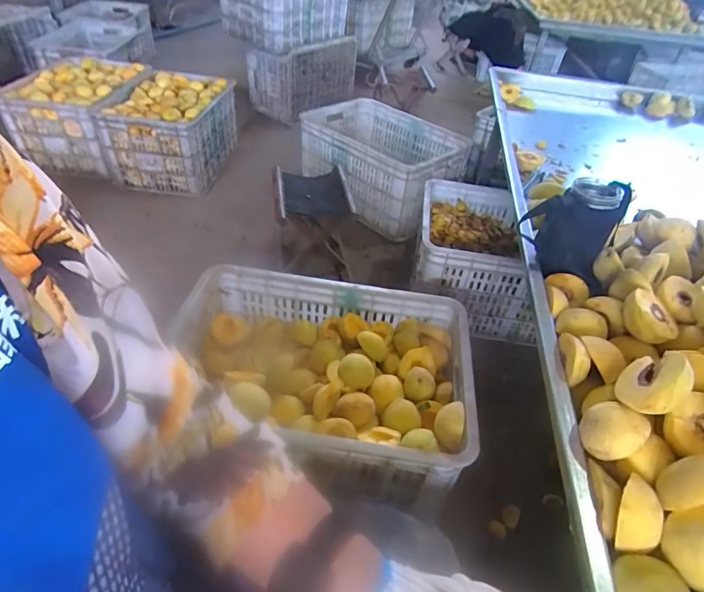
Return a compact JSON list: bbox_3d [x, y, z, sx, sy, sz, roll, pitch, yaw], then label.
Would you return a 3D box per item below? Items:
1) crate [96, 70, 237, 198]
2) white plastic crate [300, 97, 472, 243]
[{"bbox_3d":[-0.654,-0.606,1.602,0.306,0.293,0.483,9,42,4],"label":"crate"},{"bbox_3d":[0.100,-0.486,1.553,0.518,0.254,0.372,31,48,27],"label":"white plastic crate"}]

